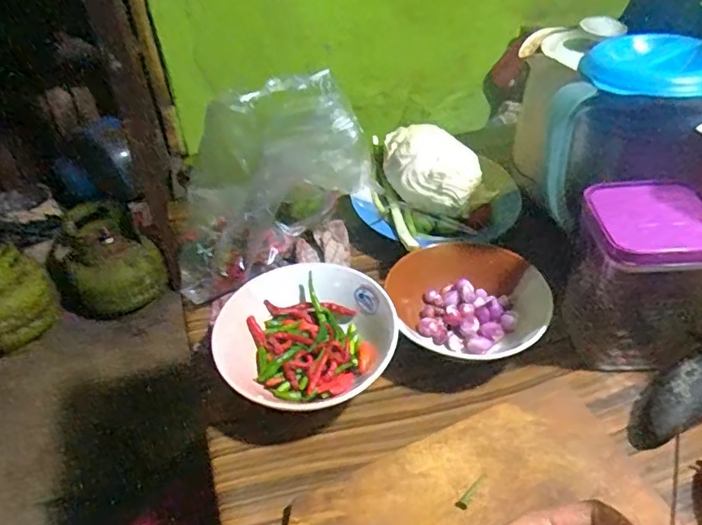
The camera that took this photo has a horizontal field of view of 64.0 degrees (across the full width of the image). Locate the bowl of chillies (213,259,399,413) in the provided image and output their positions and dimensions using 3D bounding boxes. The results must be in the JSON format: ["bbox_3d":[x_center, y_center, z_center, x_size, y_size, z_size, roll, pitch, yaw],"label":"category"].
[{"bbox_3d":[-0.038,0.081,0.523,0.157,0.068,0.158,-2,39,2],"label":"bowl of chillies"}]

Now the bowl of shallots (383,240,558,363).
[{"bbox_3d":[0.114,0.042,0.558,0.146,0.060,0.168,-10,41,-4],"label":"bowl of shallots"}]

